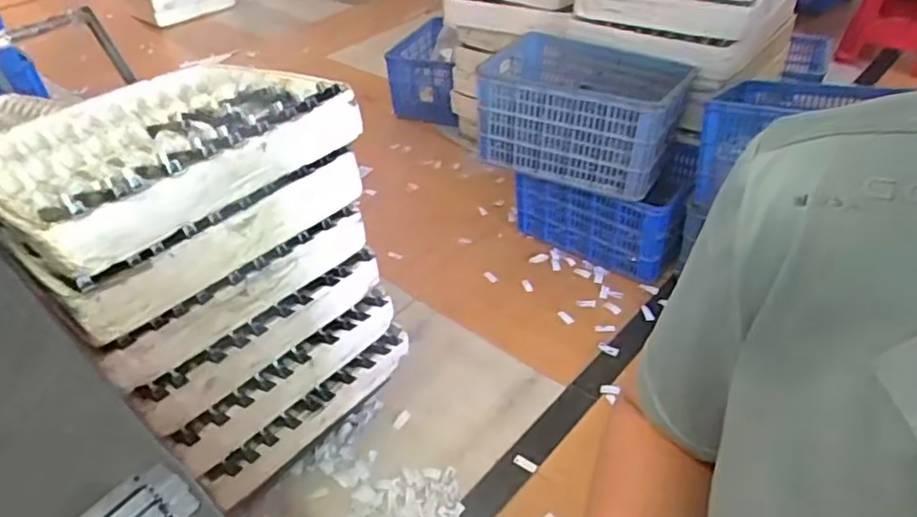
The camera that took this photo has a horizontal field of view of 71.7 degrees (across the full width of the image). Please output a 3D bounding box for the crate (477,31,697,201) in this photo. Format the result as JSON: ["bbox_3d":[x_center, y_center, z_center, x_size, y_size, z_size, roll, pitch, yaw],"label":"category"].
[{"bbox_3d":[0.320,-0.396,1.700,0.507,0.244,0.346,15,42,24],"label":"crate"}]

